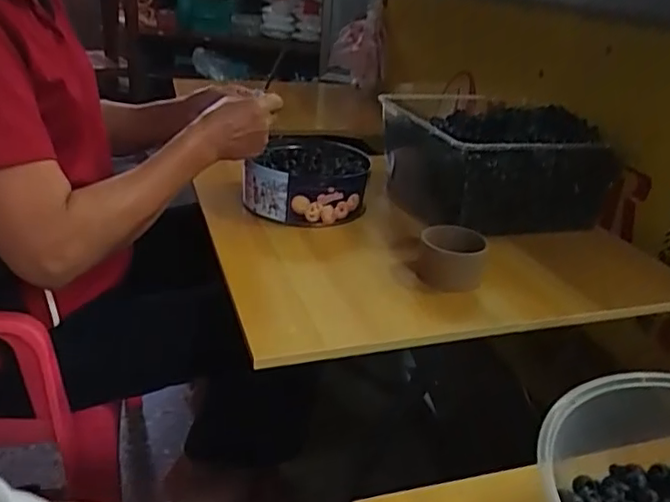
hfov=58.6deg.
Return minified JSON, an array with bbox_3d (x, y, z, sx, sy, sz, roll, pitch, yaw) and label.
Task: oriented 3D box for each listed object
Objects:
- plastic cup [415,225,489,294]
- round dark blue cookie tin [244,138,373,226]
[{"bbox_3d":[0.143,0.012,0.737,0.082,0.060,0.073,8,27,9],"label":"plastic cup"},{"bbox_3d":[-0.039,-0.109,0.936,0.179,0.082,0.220,6,27,4],"label":"round dark blue cookie tin"}]

